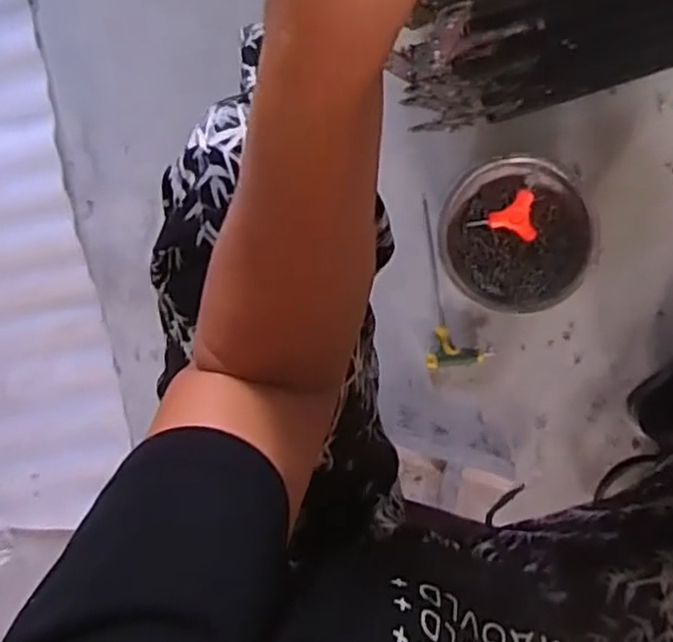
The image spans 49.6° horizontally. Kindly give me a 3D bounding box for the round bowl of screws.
[{"bbox_3d":[0.211,-0.102,0.858,0.171,0.046,0.170,0,95,5],"label":"round bowl of screws"}]

